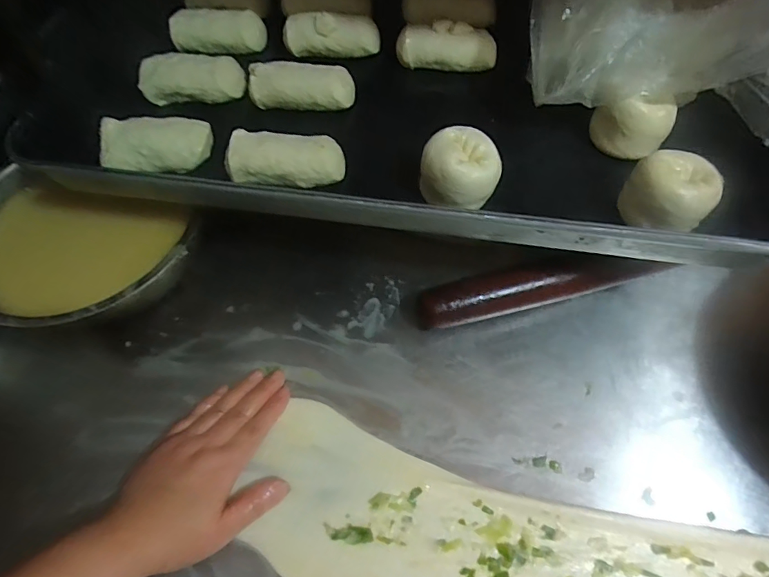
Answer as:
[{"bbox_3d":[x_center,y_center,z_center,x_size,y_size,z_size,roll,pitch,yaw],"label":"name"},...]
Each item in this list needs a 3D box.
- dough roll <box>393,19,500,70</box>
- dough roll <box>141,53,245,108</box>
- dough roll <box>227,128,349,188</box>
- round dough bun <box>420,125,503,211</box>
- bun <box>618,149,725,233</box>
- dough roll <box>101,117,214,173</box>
[{"bbox_3d":[0.061,-0.228,0.437,0.093,0.035,0.031,-3,60,0],"label":"dough roll"},{"bbox_3d":[-0.180,-0.195,0.429,0.095,0.036,0.032,1,60,3],"label":"dough roll"},{"bbox_3d":[-0.079,-0.106,0.370,0.089,0.034,0.043,-4,60,0],"label":"dough roll"},{"bbox_3d":[0.057,-0.090,0.350,0.058,0.039,0.051,19,63,13],"label":"round dough bun"},{"bbox_3d":[0.206,-0.069,0.337,0.048,0.043,0.058,-38,65,-18],"label":"bun"},{"bbox_3d":[-0.192,-0.119,0.390,0.086,0.029,0.044,-4,60,0],"label":"dough roll"}]

